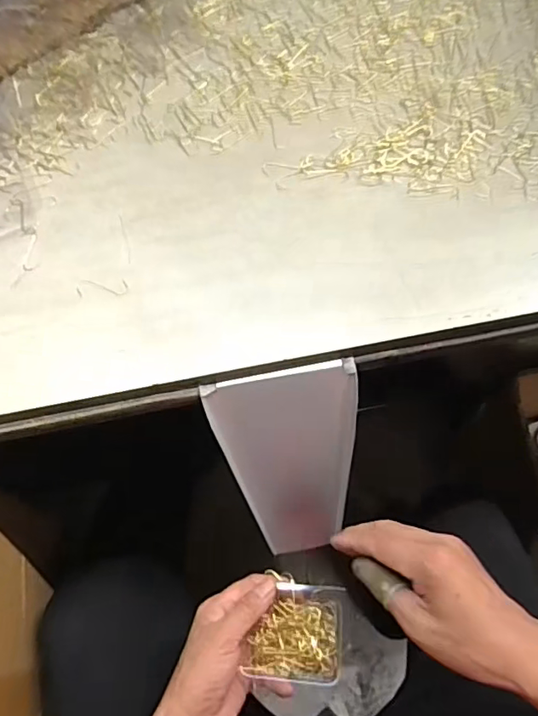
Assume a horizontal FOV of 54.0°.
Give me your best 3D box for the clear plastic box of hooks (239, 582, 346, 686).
[{"bbox_3d":[0.023,0.219,0.423,0.069,0.019,0.068,4,66,3],"label":"clear plastic box of hooks"}]

